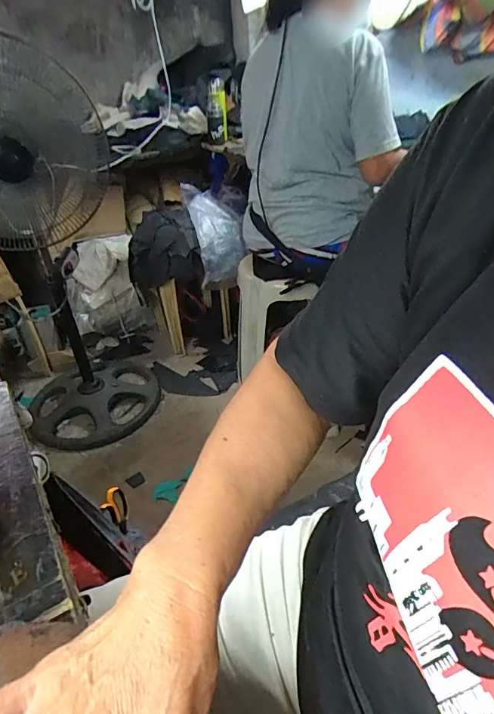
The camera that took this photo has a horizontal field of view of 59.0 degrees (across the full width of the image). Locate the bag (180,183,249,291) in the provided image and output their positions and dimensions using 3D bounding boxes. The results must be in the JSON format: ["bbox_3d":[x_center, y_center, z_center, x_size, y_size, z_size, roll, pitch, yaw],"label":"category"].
[{"bbox_3d":[-0.129,-0.499,1.728,0.245,0.184,0.462,-4,66,0],"label":"bag"}]

